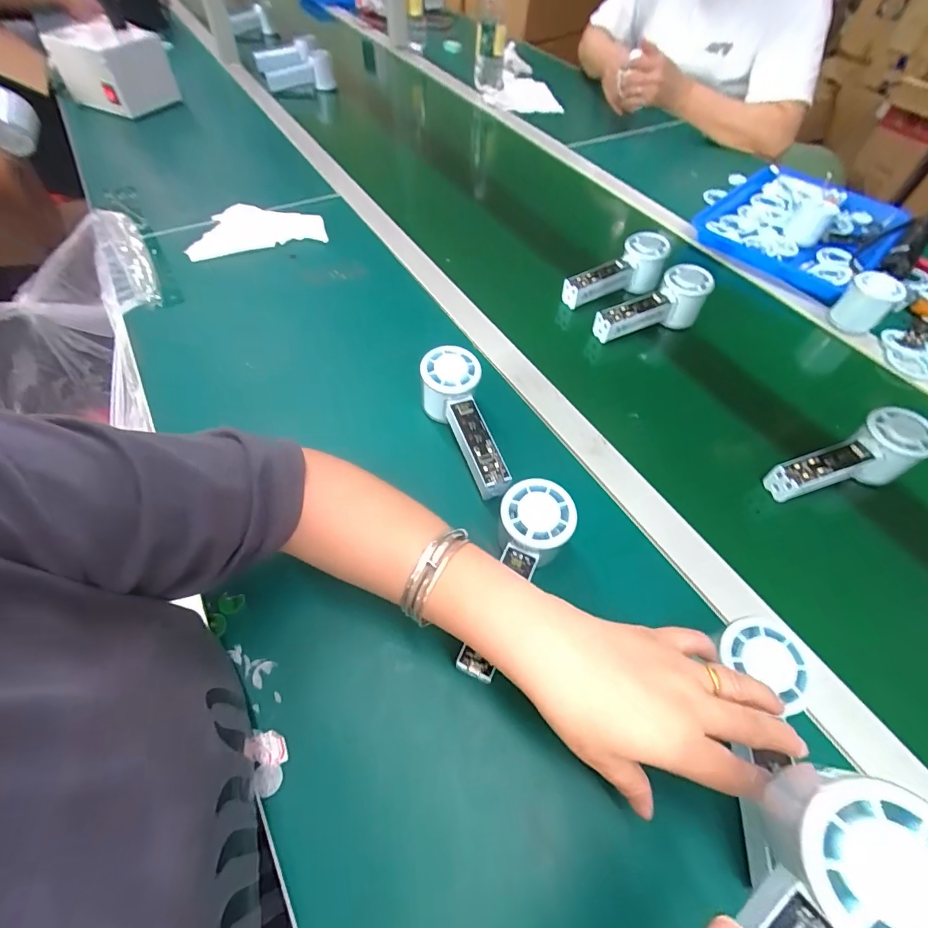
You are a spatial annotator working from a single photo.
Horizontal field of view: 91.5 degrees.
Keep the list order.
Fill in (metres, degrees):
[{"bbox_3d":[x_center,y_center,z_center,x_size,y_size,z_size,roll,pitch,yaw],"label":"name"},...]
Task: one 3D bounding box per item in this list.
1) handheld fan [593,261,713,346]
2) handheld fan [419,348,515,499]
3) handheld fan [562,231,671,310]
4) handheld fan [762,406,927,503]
[{"bbox_3d":[0.237,-0.199,0.584,0.154,0.065,0.059,-22,60,-3],"label":"handheld fan"},{"bbox_3d":[-0.003,-0.038,0.438,0.058,0.060,0.149,-10,56,-10],"label":"handheld fan"},{"bbox_3d":[0.204,-0.261,0.623,0.154,0.060,0.057,-25,60,-3],"label":"handheld fan"},{"bbox_3d":[0.372,-0.002,0.445,0.155,0.050,0.054,-18,58,0],"label":"handheld fan"}]

